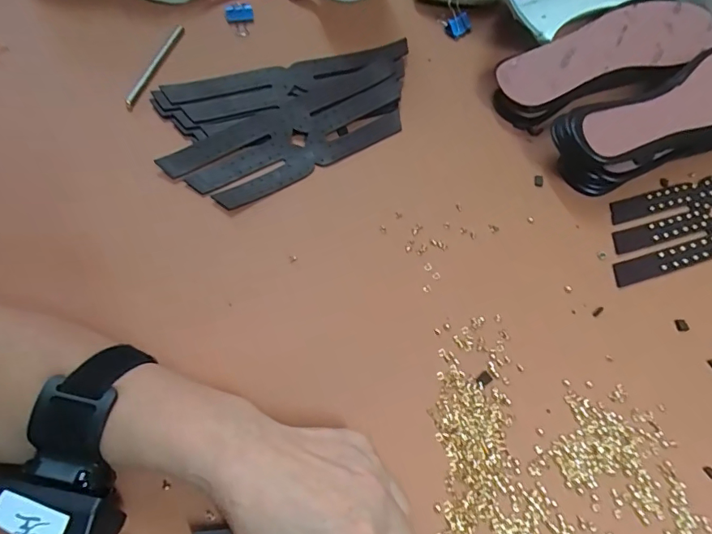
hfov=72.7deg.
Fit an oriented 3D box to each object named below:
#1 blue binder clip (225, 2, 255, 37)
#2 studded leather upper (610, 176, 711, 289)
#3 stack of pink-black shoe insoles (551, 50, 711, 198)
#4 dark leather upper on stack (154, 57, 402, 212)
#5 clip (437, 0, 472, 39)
[{"bbox_3d":[-0.108,-0.230,0.451,0.026,0.019,0.027,-9,65,-7],"label":"blue binder clip"},{"bbox_3d":[0.296,-0.042,0.403,0.209,0.005,0.069,-15,66,-10],"label":"studded leather upper"},{"bbox_3d":[0.267,-0.124,0.410,0.216,0.054,0.073,-23,68,-13],"label":"stack of pink-black shoe insoles"},{"bbox_3d":[-0.049,-0.110,0.403,0.207,0.011,0.070,-29,69,-16],"label":"dark leather upper on stack"},{"bbox_3d":[0.098,-0.243,0.475,0.022,0.020,0.029,-23,68,-13],"label":"clip"}]

